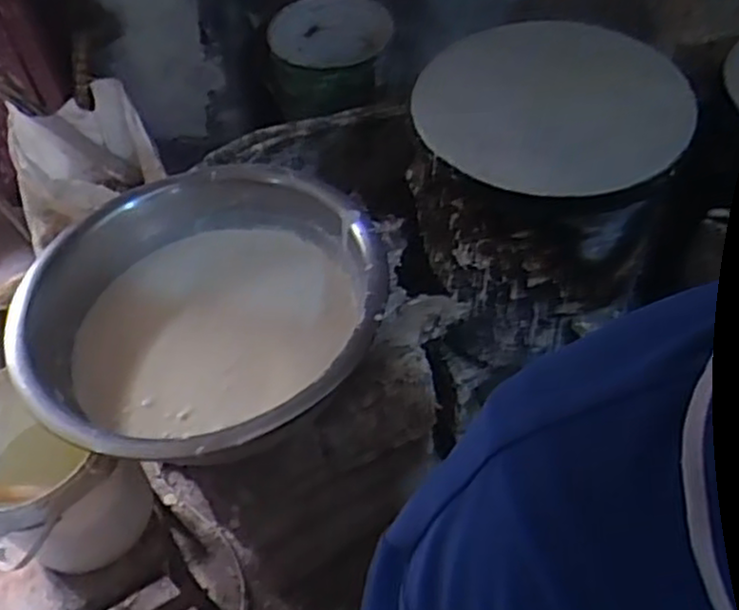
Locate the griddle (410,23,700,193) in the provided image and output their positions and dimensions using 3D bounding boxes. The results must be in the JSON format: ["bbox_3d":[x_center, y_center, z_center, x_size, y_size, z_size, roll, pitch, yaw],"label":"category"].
[{"bbox_3d":[0.260,-0.299,1.076,0.378,0.036,0.367,0,52,5],"label":"griddle"}]

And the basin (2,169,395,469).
[{"bbox_3d":[-0.225,0.018,1.079,0.479,0.150,0.494,-3,50,3],"label":"basin"}]

